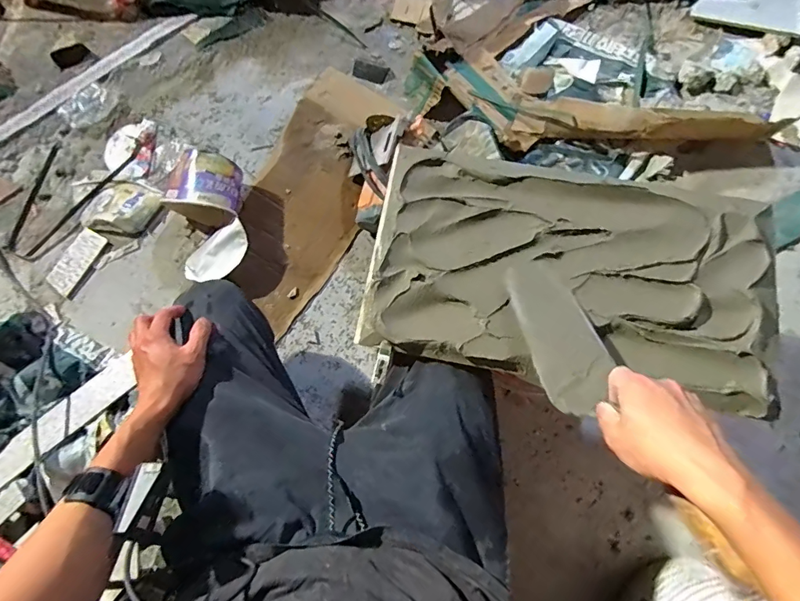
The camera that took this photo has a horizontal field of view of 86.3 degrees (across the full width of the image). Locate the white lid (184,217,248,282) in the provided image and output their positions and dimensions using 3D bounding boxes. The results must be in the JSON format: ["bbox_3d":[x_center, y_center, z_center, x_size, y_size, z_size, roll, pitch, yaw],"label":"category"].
[{"bbox_3d":[-0.357,-0.087,0.830,0.151,0.011,0.081,-30,77,14],"label":"white lid"}]

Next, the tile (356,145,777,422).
[{"bbox_3d":[0.220,-0.037,0.562,0.504,0.019,0.275,10,77,4],"label":"tile"}]

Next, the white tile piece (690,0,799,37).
[{"bbox_3d":[0.817,-0.725,0.995,0.240,0.011,0.219,13,78,4],"label":"white tile piece"}]

